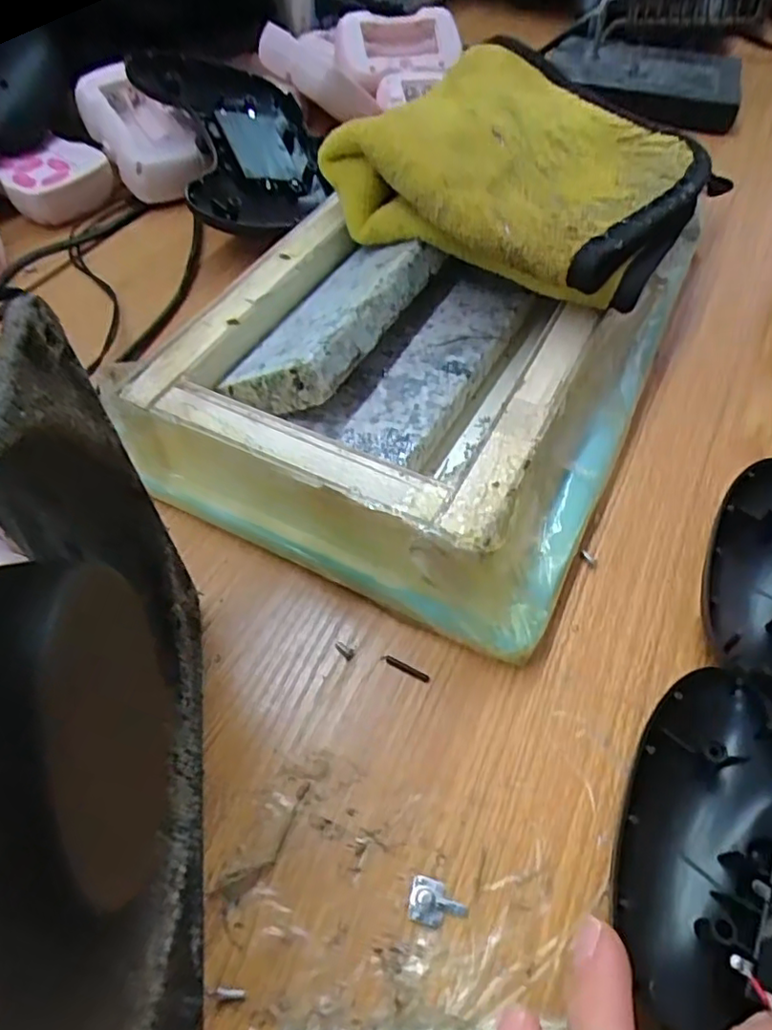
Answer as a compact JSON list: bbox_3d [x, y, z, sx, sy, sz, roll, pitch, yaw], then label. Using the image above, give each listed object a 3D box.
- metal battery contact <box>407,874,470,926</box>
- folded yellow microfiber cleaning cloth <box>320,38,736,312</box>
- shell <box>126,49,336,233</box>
[{"bbox_3d":[0.013,0.098,0.157,0.014,0.004,0.010,13,55,10],"label":"metal battery contact"},{"bbox_3d":[0.067,-0.152,0.271,0.138,0.044,0.158,32,60,21],"label":"folded yellow microfiber cleaning cloth"},{"bbox_3d":[-0.077,-0.202,0.342,0.095,0.013,0.120,-10,71,-31],"label":"shell"}]

